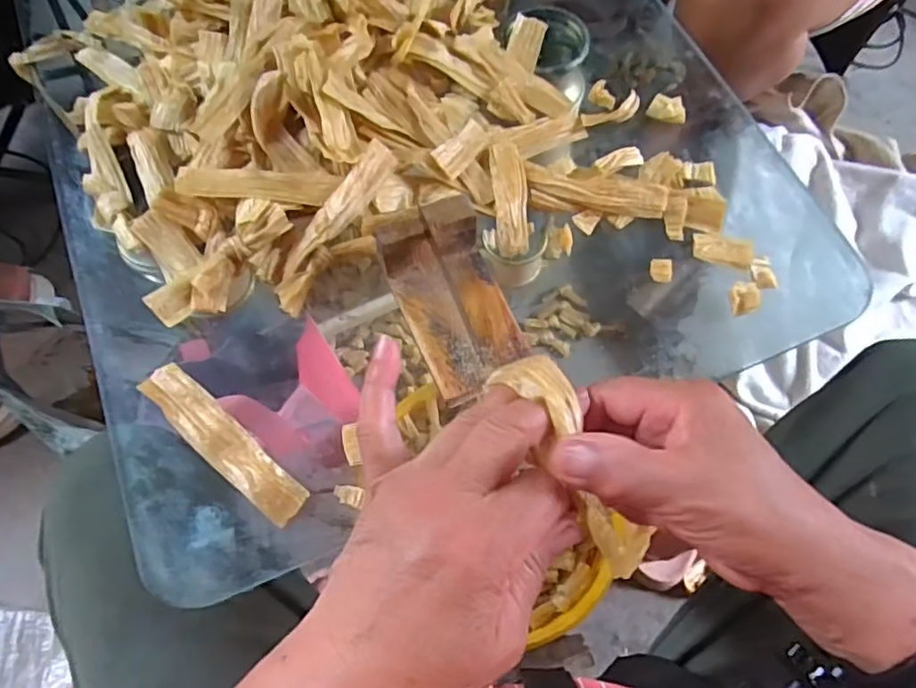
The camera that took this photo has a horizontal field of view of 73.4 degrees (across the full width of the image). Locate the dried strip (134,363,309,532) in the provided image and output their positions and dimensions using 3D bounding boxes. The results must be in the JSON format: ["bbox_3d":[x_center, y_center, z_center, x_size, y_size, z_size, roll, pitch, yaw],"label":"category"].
[{"bbox_3d":[-0.141,0.058,0.367,0.127,0.008,0.027,39,74,15],"label":"dried strip"}]

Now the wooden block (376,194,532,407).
[{"bbox_3d":[-0.001,-0.028,0.369,0.062,0.044,0.104,-24,70,-9],"label":"wooden block"}]

